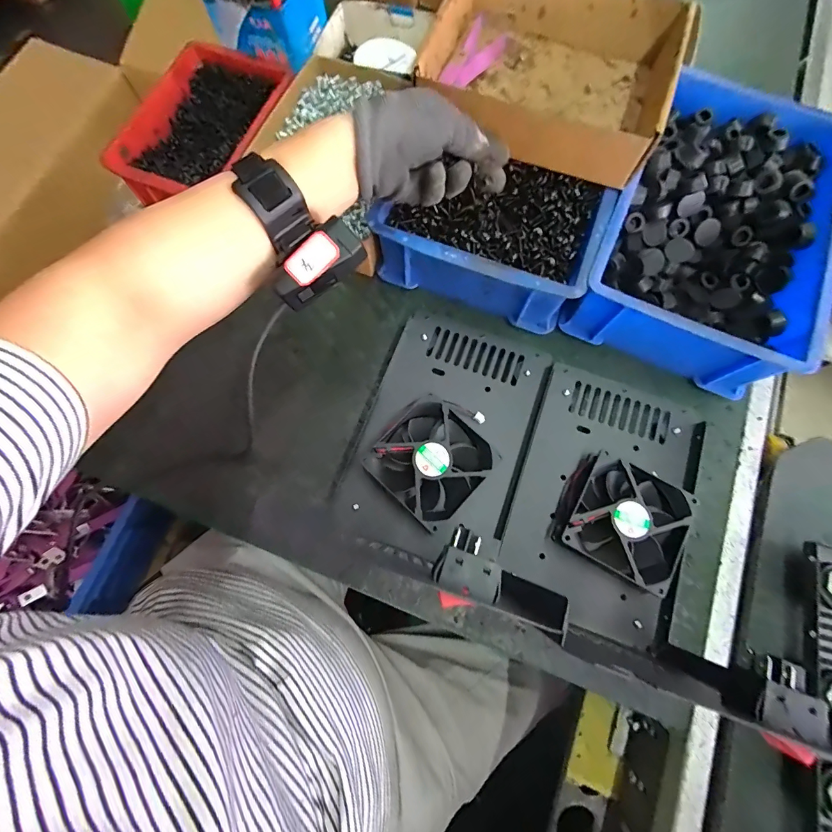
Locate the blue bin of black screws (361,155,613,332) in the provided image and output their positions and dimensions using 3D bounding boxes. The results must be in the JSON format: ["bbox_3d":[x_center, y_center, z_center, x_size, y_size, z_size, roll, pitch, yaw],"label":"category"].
[{"bbox_3d":[0.074,-0.182,0.400,0.198,0.076,0.128,20,75,5],"label":"blue bin of black screws"}]

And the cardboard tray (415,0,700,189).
[{"bbox_3d":[0.129,-0.339,0.387,0.214,0.067,0.198,20,75,5],"label":"cardboard tray"}]

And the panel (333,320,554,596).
[{"bbox_3d":[0.026,0.025,0.372,0.167,0.041,0.243,17,75,4],"label":"panel"}]

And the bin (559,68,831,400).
[{"bbox_3d":[0.298,-0.193,0.403,0.193,0.076,0.297,25,76,6],"label":"bin"}]

